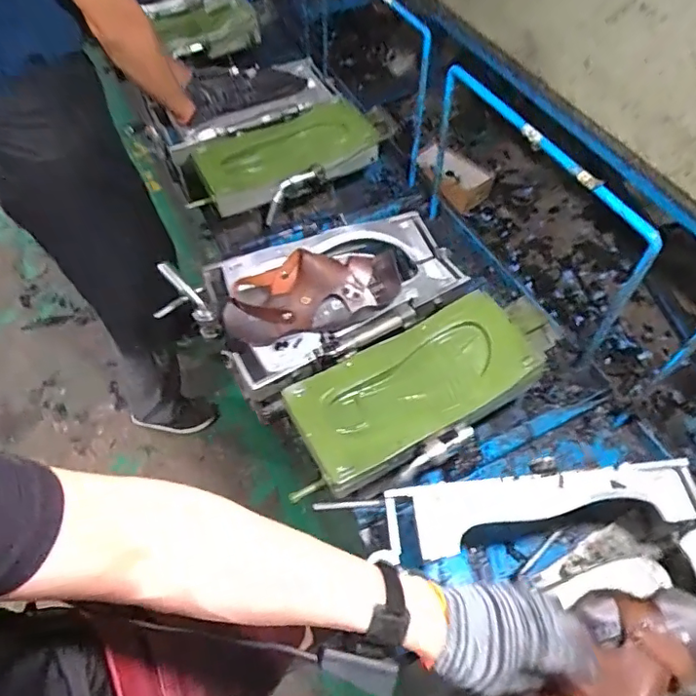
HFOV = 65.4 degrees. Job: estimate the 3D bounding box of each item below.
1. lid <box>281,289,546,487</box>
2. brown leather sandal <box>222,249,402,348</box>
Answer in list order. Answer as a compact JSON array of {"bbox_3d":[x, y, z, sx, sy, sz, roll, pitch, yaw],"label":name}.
[{"bbox_3d":[0.096,0.054,0.818,0.355,0.063,0.168,-24,57,-16],"label":"lid"},{"bbox_3d":[-0.058,-0.088,0.863,0.281,0.083,0.107,-12,54,-7],"label":"brown leather sandal"}]

